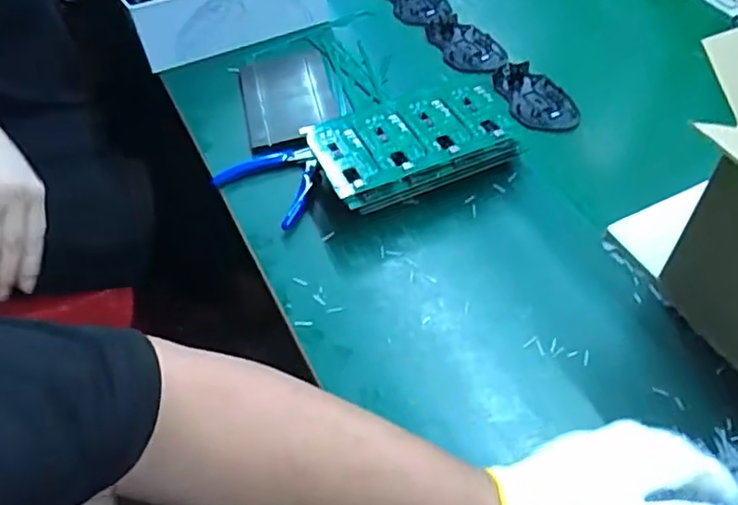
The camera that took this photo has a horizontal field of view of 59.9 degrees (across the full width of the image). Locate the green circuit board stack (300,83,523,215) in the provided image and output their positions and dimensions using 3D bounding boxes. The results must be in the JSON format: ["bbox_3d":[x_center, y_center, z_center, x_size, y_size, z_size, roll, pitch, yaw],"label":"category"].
[{"bbox_3d":[0.048,-0.101,0.637,0.202,0.063,0.109,-18,53,-12],"label":"green circuit board stack"}]

